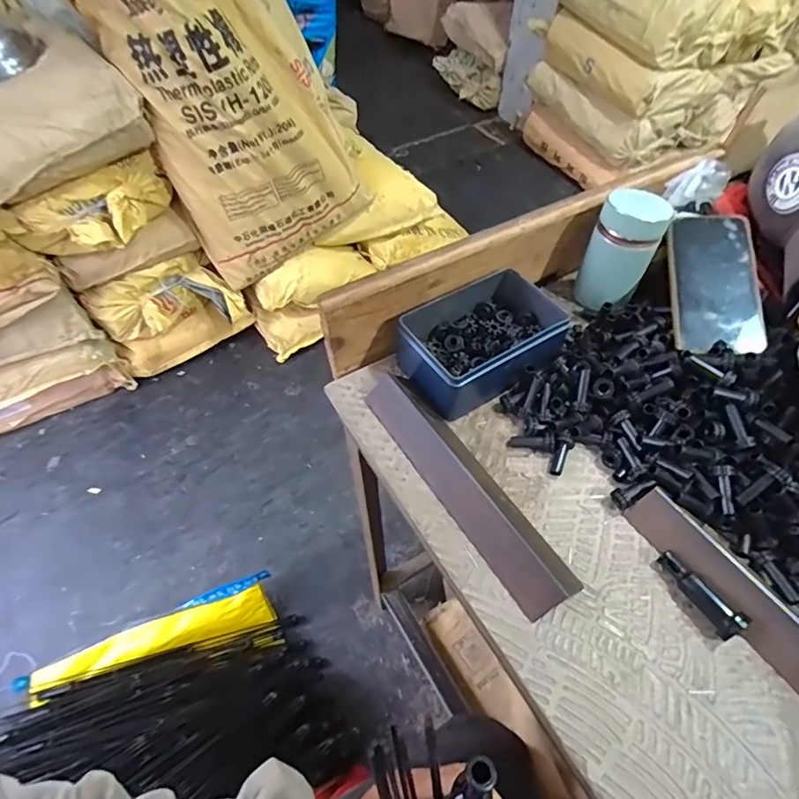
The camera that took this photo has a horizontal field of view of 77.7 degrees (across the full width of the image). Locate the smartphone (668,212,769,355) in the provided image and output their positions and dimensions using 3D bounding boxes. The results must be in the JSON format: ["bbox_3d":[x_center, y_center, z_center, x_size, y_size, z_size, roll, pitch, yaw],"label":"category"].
[{"bbox_3d":[0.312,-0.117,0.493,0.073,0.009,0.164,3,64,19],"label":"smartphone"}]

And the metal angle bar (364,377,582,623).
[{"bbox_3d":[0.052,0.063,0.415,0.049,0.029,0.237,-26,56,-18],"label":"metal angle bar"}]

